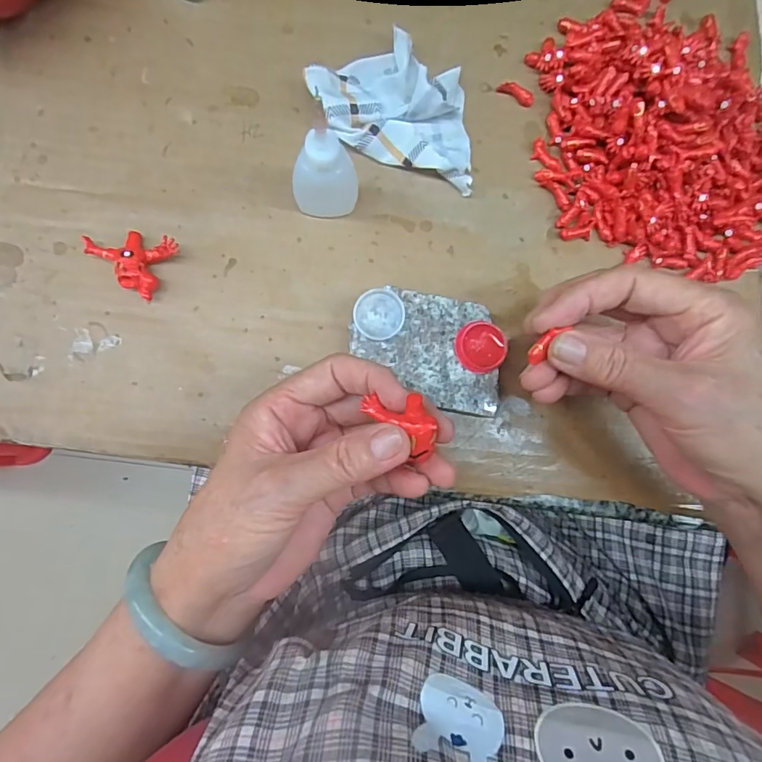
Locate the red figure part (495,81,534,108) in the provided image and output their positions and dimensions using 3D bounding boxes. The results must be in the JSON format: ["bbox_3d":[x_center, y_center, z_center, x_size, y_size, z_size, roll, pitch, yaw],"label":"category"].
[{"bbox_3d":[0.082,-0.174,0.291,0.023,0.007,0.007,29,86,-2],"label":"red figure part"}]

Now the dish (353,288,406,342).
[{"bbox_3d":[-0.001,-0.036,0.259,0.027,0.005,0.027,0,87,-5],"label":"dish"}]

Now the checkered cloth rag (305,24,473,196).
[{"bbox_3d":[0.013,-0.161,0.278,0.100,0.021,0.068,19,86,-3],"label":"checkered cloth rag"}]

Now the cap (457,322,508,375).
[{"bbox_3d":[0.054,-0.018,0.262,0.026,0.004,0.028,0,87,-4],"label":"cap"}]

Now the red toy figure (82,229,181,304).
[{"bbox_3d":[-0.139,-0.071,0.265,0.045,0.016,0.035,30,86,-2],"label":"red toy figure"}]

